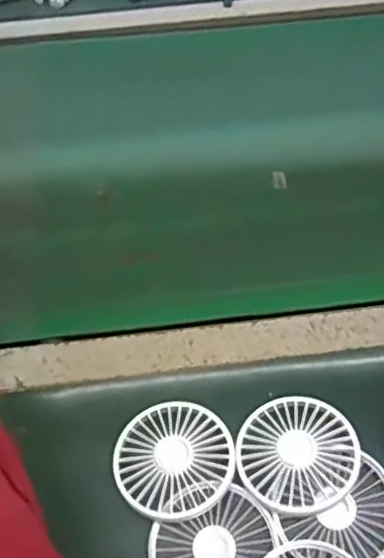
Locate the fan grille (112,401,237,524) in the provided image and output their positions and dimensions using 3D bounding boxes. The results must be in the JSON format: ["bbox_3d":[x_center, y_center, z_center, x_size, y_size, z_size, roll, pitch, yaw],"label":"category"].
[{"bbox_3d":[-0.013,0.133,0.457,0.085,0.019,0.086,-1,57,1],"label":"fan grille"}]

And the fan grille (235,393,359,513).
[{"bbox_3d":[0.077,0.128,0.455,0.085,0.020,0.084,-1,57,1],"label":"fan grille"}]

